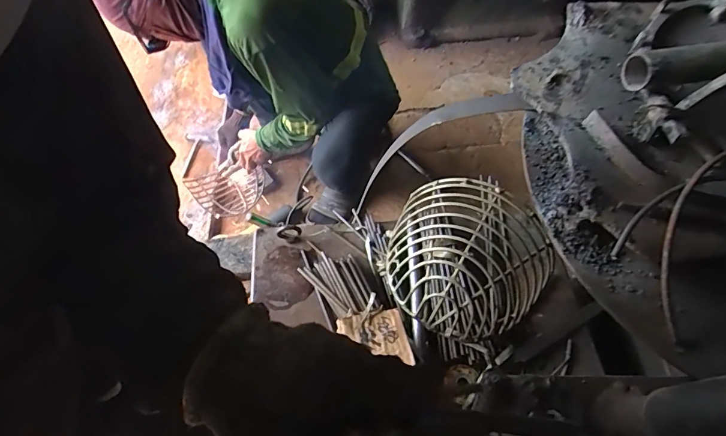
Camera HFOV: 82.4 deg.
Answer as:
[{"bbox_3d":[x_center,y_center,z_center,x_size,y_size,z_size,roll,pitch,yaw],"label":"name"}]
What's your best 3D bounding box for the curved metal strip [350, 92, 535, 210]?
[{"bbox_3d":[0.055,-0.077,0.565,0.066,0.387,0.026,37,63,-13],"label":"curved metal strip"}]

